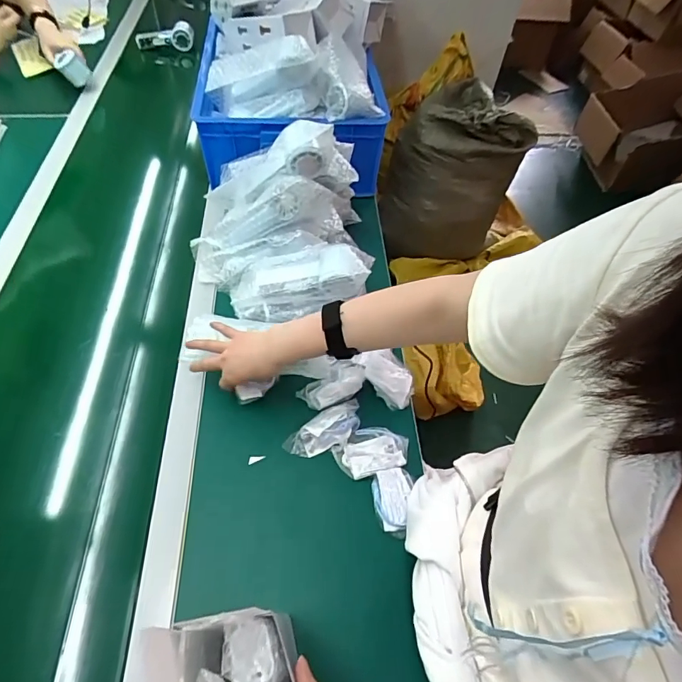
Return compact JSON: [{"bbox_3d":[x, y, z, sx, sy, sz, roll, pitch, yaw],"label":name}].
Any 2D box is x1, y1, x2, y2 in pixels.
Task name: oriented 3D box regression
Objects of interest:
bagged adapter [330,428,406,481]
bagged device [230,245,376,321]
[{"bbox_3d":[0.041,0.144,0.583,0.098,0.021,0.063,-12,56,-12],"label":"bagged adapter"},{"bbox_3d":[-0.061,-0.085,0.654,0.211,0.059,0.086,-13,52,15],"label":"bagged device"}]

